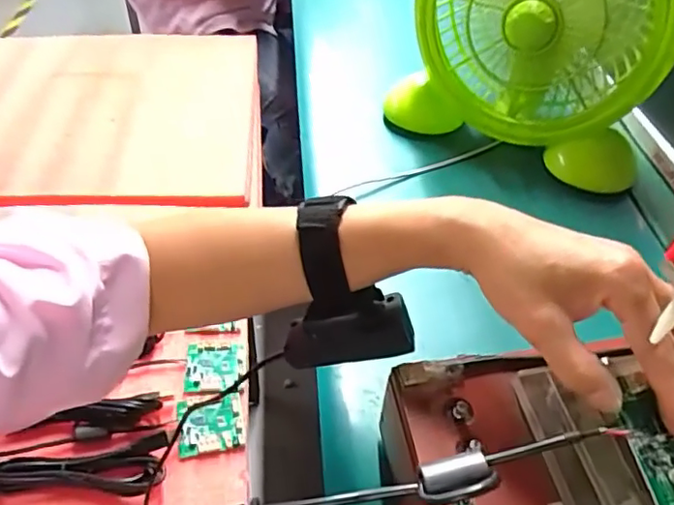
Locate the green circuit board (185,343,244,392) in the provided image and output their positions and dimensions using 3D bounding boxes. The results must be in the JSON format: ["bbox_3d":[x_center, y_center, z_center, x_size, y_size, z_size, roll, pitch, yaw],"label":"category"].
[{"bbox_3d":[-0.126,0.119,0.594,0.055,0.010,0.054,-1,46,-5],"label":"green circuit board"}]

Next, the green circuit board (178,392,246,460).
[{"bbox_3d":[-0.119,0.162,0.543,0.059,0.014,0.050,-7,46,-10],"label":"green circuit board"}]

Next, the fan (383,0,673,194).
[{"bbox_3d":[0.199,-0.239,0.537,0.227,0.251,0.150,21,48,17],"label":"fan"}]

